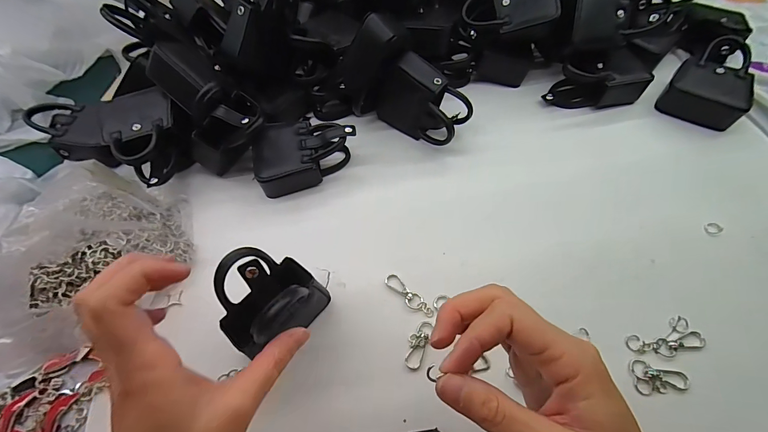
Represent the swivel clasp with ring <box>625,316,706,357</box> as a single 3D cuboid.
[{"bbox_3d":[0.225,0.100,0.278,0.057,0.009,0.026,-16,62,-6],"label":"swivel clasp with ring"}]

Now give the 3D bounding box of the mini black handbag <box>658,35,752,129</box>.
[{"bbox_3d":[0.377,-0.152,0.396,0.076,0.043,0.093,35,68,19],"label":"mini black handbag"}]

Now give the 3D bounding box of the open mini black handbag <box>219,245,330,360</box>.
[{"bbox_3d":[-0.082,0.064,0.257,0.051,0.096,0.063,30,66,17],"label":"open mini black handbag"}]

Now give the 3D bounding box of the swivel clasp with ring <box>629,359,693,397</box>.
[{"bbox_3d":[0.210,0.122,0.266,0.039,0.006,0.025,-5,61,-1],"label":"swivel clasp with ring"}]

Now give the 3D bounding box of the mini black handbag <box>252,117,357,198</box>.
[{"bbox_3d":[-0.085,-0.069,0.372,0.107,0.044,0.071,-19,62,-8],"label":"mini black handbag"}]

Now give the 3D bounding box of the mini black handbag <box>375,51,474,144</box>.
[{"bbox_3d":[0.043,-0.125,0.383,0.099,0.074,0.050,33,67,18],"label":"mini black handbag"}]

